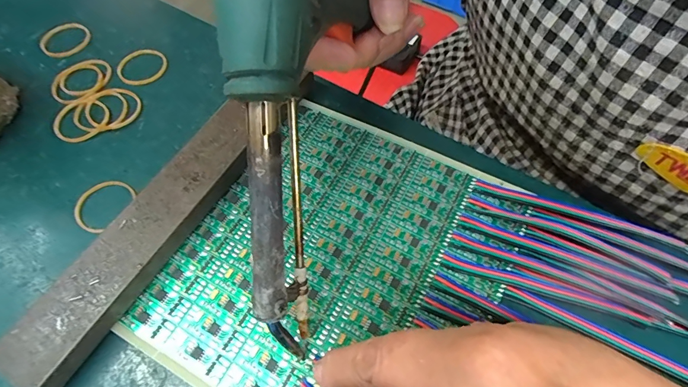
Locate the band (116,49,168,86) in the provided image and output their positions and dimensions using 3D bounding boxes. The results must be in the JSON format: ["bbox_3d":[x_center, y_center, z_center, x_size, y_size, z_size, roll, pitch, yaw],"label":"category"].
[{"bbox_3d":[-0.140,-0.088,0.261,0.032,0.004,0.033,-1,62,2],"label":"band"}]

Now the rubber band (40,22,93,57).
[{"bbox_3d":[-0.202,-0.113,0.274,0.036,0.004,0.033,-1,62,2],"label":"rubber band"}]

